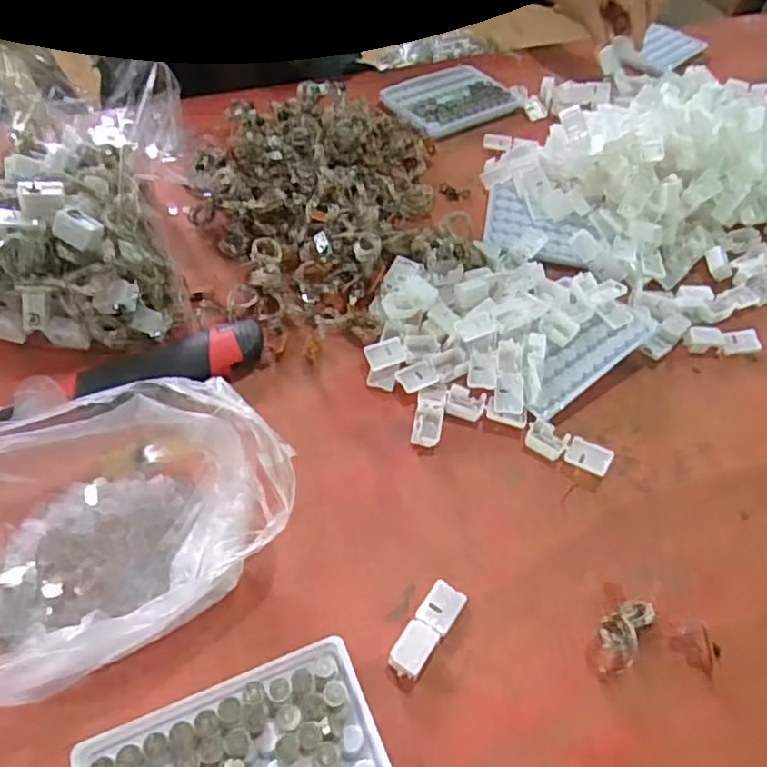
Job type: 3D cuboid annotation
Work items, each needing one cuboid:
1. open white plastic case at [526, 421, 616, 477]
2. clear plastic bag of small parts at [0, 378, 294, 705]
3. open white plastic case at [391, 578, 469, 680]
[{"bbox_3d":[0.121,0.043,0.426,0.056,0.013,0.019,28,55,15],"label":"open white plastic case"},{"bbox_3d":[-0.156,0.077,0.338,0.215,0.059,0.136,-19,55,-20],"label":"clear plastic bag of small parts"},{"bbox_3d":[0.024,0.131,0.346,0.019,0.013,0.055,29,55,16],"label":"open white plastic case"}]

